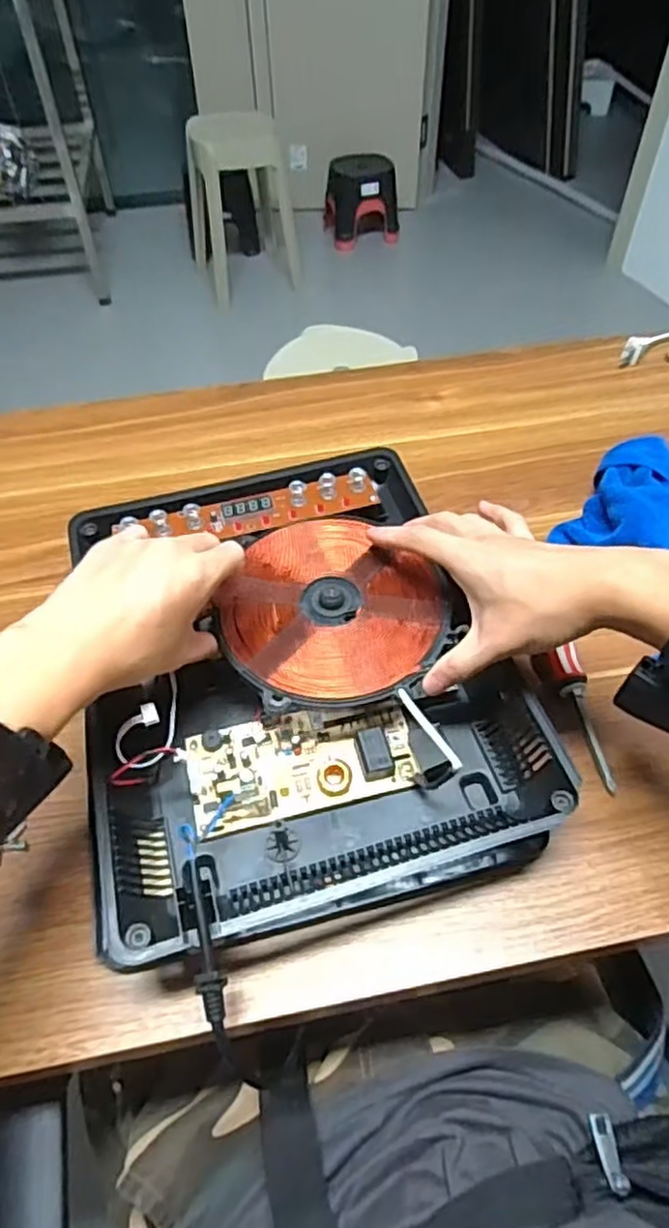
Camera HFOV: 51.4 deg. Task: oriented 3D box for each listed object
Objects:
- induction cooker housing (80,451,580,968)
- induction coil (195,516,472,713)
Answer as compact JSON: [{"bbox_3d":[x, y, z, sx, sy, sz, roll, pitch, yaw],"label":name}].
[{"bbox_3d":[-0.031,0.035,0.483,0.283,0.072,0.336,-12,53,-8],"label":"induction cooker housing"},{"bbox_3d":[-0.004,-0.003,0.470,0.153,0.010,0.146,0,53,1],"label":"induction coil"}]

